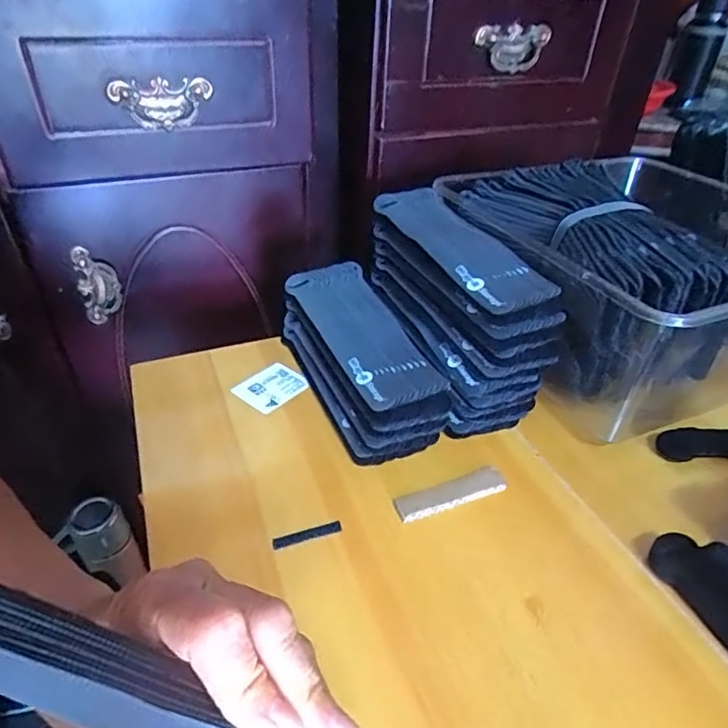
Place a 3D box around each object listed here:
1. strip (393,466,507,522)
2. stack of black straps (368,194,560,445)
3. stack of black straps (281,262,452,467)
[{"bbox_3d":[0.064,0.095,0.386,0.086,0.008,0.021,-13,39,-19],"label":"strip"},{"bbox_3d":[0.071,-0.058,0.478,0.075,0.127,0.220,-8,40,-28],"label":"stack of black straps"},{"bbox_3d":[-0.006,-0.007,0.462,0.088,0.074,0.201,-14,39,-20],"label":"stack of black straps"}]

